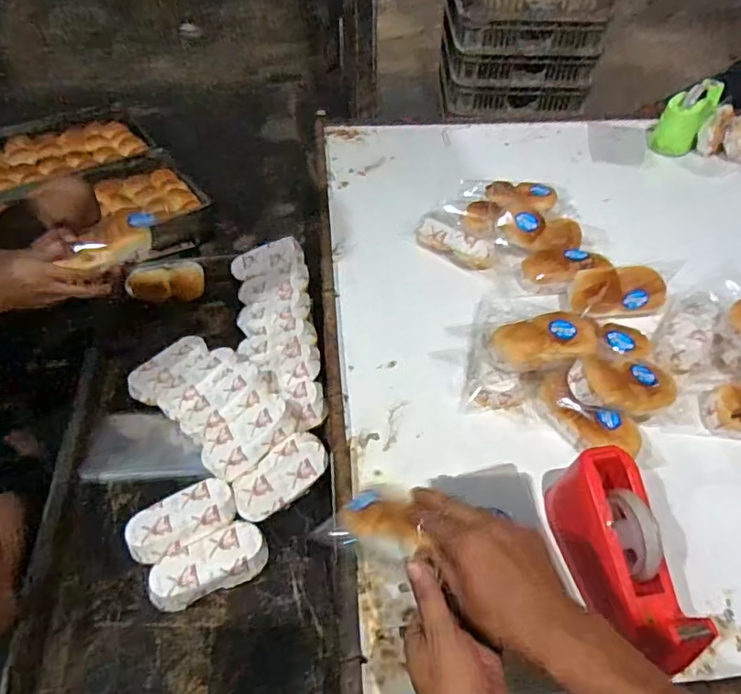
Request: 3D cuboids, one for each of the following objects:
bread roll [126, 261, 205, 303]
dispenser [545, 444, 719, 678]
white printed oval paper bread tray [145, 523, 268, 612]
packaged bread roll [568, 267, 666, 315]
[{"bbox_3d":[-0.400,-0.121,1.078,0.146,0.076,0.050,-8,47,-8],"label":"bread roll"},{"bbox_3d":[0.255,0.207,0.560,0.073,0.098,0.209,-7,46,-7],"label":"dispenser"},{"bbox_3d":[-0.204,0.279,0.696,0.144,0.045,0.071,-21,49,-19],"label":"white printed oval paper bread tray"},{"bbox_3d":[0.380,-0.086,0.856,0.144,0.074,0.050,-6,7,-10],"label":"packaged bread roll"}]

